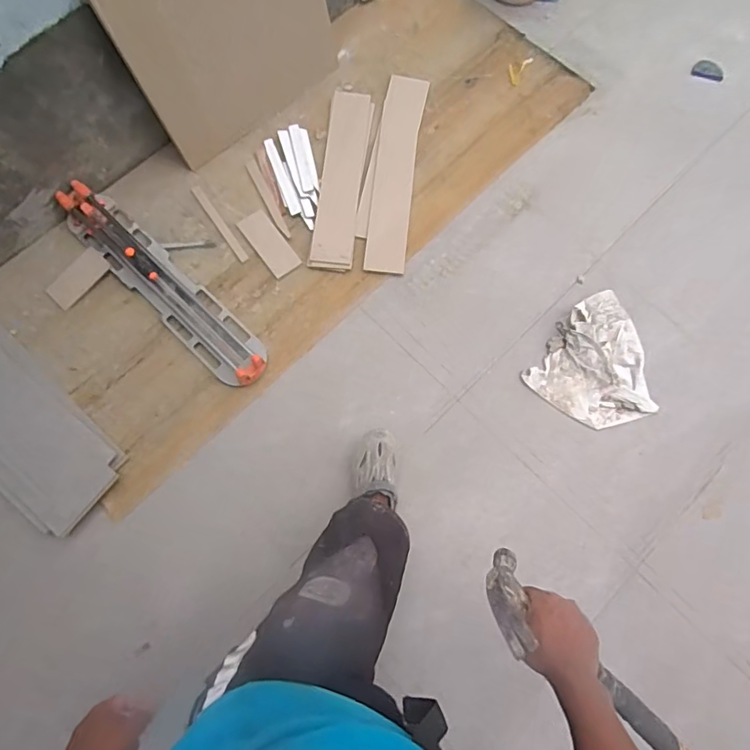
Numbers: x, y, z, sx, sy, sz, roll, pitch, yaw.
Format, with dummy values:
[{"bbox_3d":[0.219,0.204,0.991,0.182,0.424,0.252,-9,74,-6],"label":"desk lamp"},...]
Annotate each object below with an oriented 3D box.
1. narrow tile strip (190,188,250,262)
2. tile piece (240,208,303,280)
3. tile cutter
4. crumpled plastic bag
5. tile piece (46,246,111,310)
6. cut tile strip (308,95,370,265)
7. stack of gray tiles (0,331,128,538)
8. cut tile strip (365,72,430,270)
[{"bbox_3d":[-0.441,-0.430,1.445,0.027,0.007,0.286,-34,77,-9],"label":"narrow tile strip"},{"bbox_3d":[-0.295,-0.367,1.421,0.082,0.008,0.208,-36,77,-9],"label":"tile piece"},{"bbox_3d":[-0.561,-0.242,1.341,0.714,0.091,0.142,42,78,11],"label":"tile cutter"},{"bbox_3d":[0.599,-0.029,1.318,0.302,0.062,0.324,35,77,10],"label":"crumpled plastic bag"},{"bbox_3d":[-0.800,-0.262,1.374,0.086,0.012,0.167,39,78,11],"label":"tile piece"},{"bbox_3d":[-0.095,-0.586,1.474,0.110,0.015,0.574,5,74,2],"label":"cut tile strip"},{"bbox_3d":[-0.886,0.112,1.249,0.588,0.045,0.250,42,71,6],"label":"stack of gray tiles"},{"bbox_3d":[0.060,-0.600,1.485,0.124,0.009,0.658,8,74,3],"label":"cut tile strip"}]

